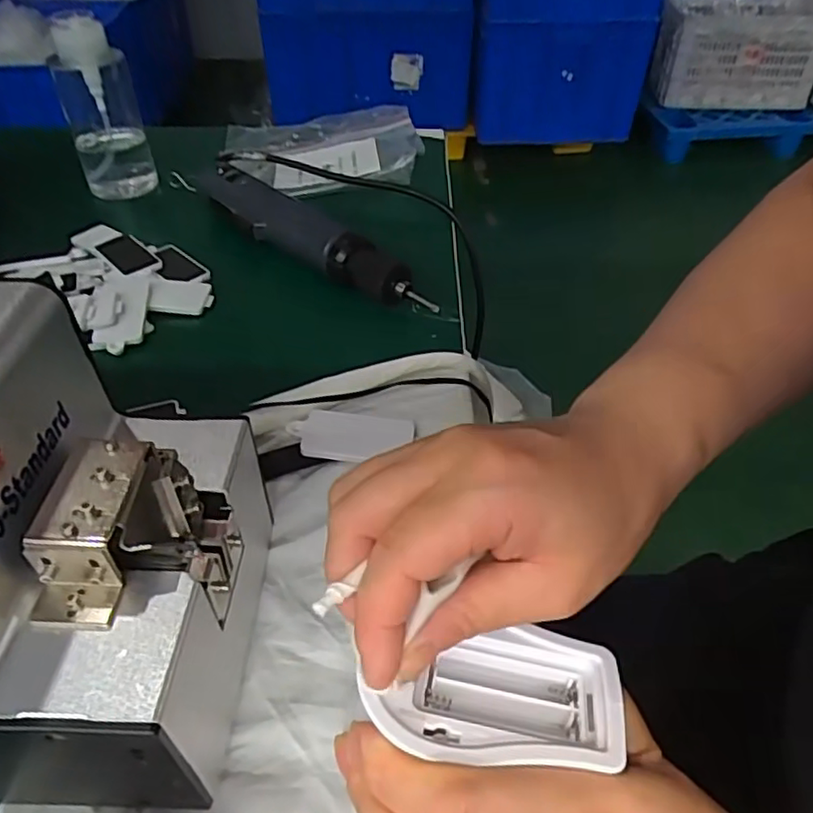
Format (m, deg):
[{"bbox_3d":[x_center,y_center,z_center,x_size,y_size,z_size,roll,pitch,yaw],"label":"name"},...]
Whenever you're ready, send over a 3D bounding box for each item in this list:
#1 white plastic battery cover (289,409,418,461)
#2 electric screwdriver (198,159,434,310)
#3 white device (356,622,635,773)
[{"bbox_3d":[-0.032,0.017,0.350,0.067,0.010,0.030,6,45,6],"label":"white plastic battery cover"},{"bbox_3d":[-0.083,-0.128,0.492,0.052,0.037,0.268,-34,54,-29],"label":"electric screwdriver"},{"bbox_3d":[0.030,0.099,0.219,0.085,0.023,0.047,2,46,1],"label":"white device"}]

